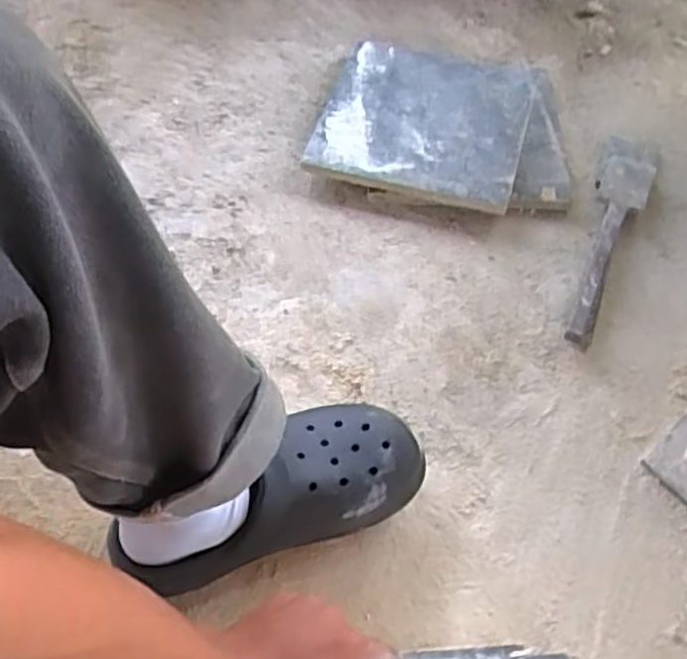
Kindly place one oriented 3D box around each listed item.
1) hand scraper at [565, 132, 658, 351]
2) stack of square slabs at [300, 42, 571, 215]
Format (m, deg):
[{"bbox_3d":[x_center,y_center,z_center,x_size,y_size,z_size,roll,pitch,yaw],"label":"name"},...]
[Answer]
[{"bbox_3d":[0.308,-0.112,0.822,0.060,0.029,0.315,21,60,9],"label":"hand scraper"},{"bbox_3d":[0.130,-0.266,0.908,0.313,0.034,0.280,11,59,3],"label":"stack of square slabs"}]

